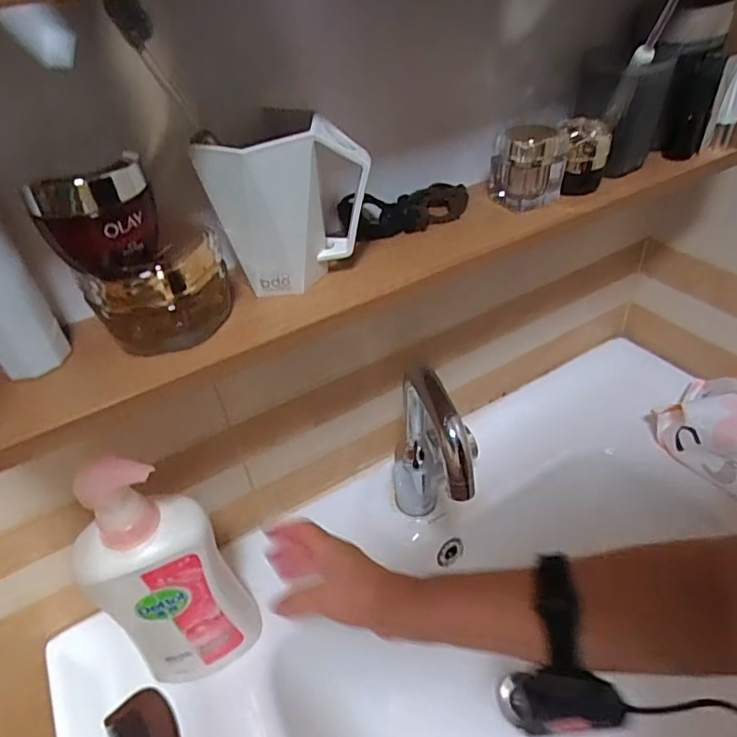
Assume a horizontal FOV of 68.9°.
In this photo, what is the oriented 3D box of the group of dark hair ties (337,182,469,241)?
[{"bbox_3d":[0.031,-0.133,0.440,0.106,0.027,0.041,-19,42,-15],"label":"group of dark hair ties"}]

